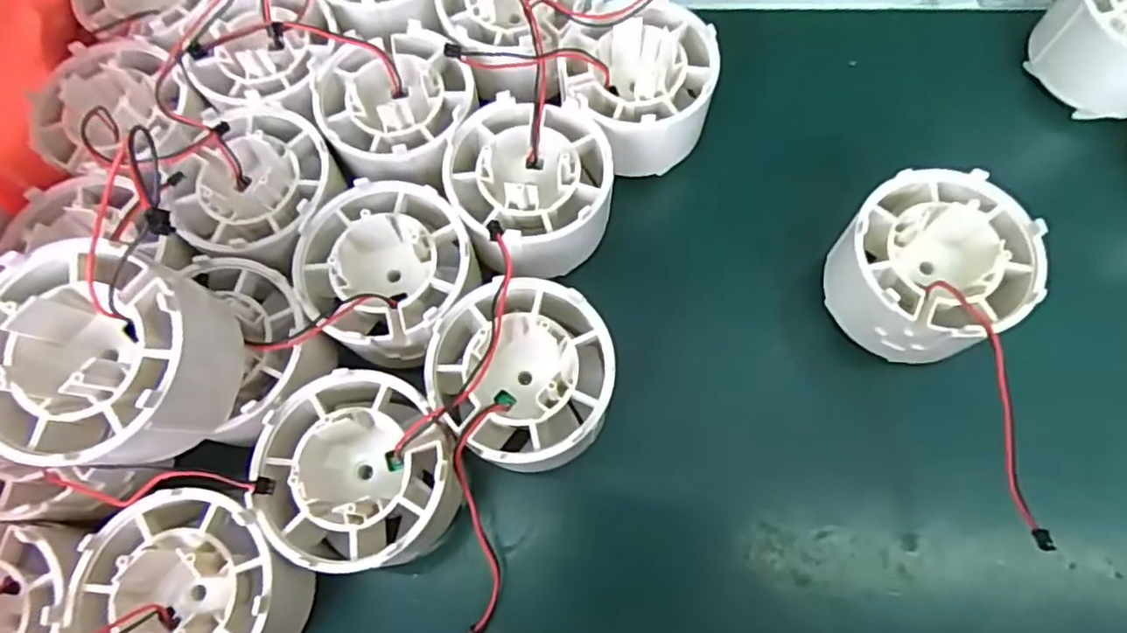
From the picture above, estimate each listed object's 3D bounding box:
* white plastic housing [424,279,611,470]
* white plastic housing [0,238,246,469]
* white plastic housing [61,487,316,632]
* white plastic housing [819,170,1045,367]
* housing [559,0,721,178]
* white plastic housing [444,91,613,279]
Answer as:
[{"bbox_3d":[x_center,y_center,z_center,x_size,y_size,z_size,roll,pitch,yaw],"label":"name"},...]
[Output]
[{"bbox_3d":[-0.011,0.019,0.199,0.049,0.039,0.051,-1,70,2],"label":"white plastic housing"},{"bbox_3d":[-0.111,0.013,0.165,0.054,0.041,0.051,12,71,7],"label":"white plastic housing"},{"bbox_3d":[-0.098,0.076,0.184,0.051,0.043,0.049,-1,70,2],"label":"white plastic housing"},{"bbox_3d":[0.107,-0.011,0.205,0.059,0.039,0.052,-40,73,-11],"label":"white plastic housing"},{"bbox_3d":[0.025,-0.077,0.232,0.050,0.038,0.054,-1,70,2],"label":"housing"},{"bbox_3d":[-0.010,-0.041,0.214,0.049,0.029,0.052,-1,70,2],"label":"white plastic housing"}]

